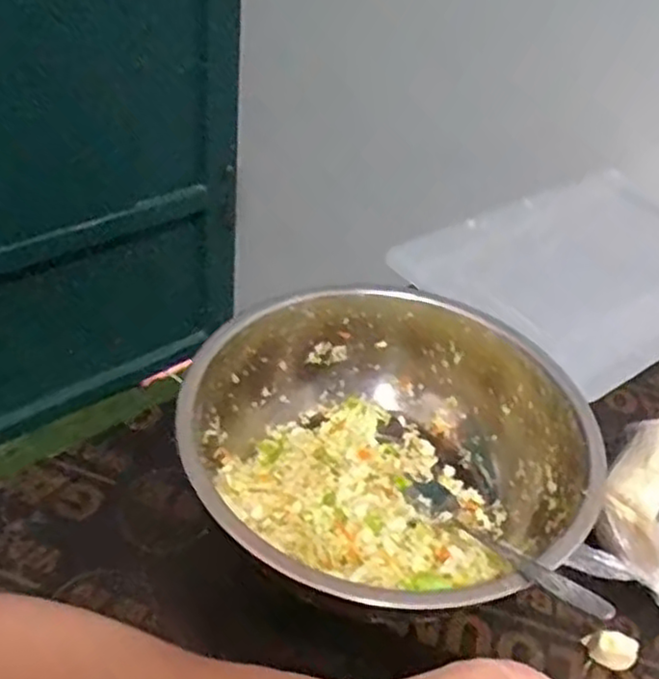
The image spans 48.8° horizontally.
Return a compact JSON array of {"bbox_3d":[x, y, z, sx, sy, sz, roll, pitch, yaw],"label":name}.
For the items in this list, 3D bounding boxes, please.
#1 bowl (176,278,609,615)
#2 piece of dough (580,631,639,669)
[{"bbox_3d":[0.035,0.077,0.471,0.235,0.097,0.239,4,40,-3],"label":"bowl"},{"bbox_3d":[0.162,0.180,0.421,0.027,0.020,0.016,26,43,21],"label":"piece of dough"}]

